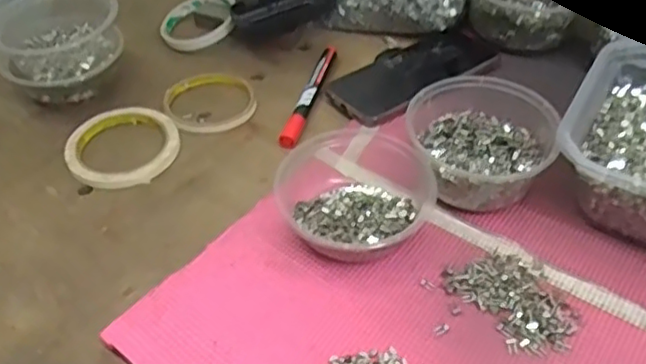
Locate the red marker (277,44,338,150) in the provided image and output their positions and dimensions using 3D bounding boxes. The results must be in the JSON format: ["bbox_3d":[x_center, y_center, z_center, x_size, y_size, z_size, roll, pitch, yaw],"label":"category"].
[{"bbox_3d":[-0.012,-0.085,0.612,0.015,0.011,0.152,10,49,14],"label":"red marker"}]

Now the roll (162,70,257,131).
[{"bbox_3d":[-0.110,-0.079,0.620,0.083,0.013,0.081,-3,47,3],"label":"roll"}]

